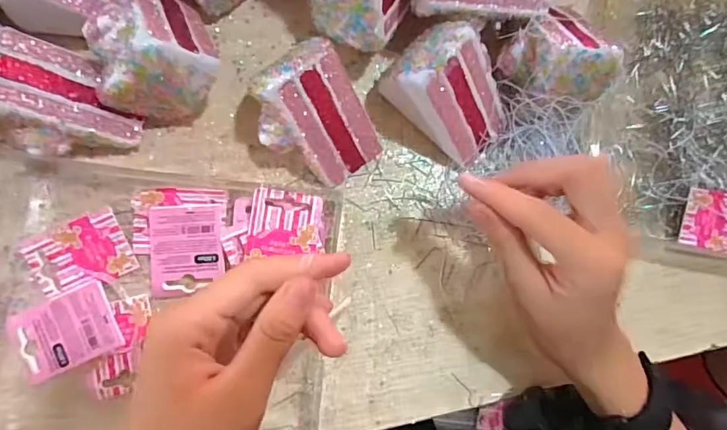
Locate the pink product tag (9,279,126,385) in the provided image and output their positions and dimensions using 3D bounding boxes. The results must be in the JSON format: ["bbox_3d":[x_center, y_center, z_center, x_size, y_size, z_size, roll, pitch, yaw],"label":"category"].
[{"bbox_3d":[-0.186,0.073,0.304,0.058,0.008,0.046,-22,81,-15],"label":"pink product tag"}]

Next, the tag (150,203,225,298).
[{"bbox_3d":[-0.113,0.022,0.312,0.045,0.004,0.057,-4,84,-9],"label":"tag"}]

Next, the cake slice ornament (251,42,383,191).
[{"bbox_3d":[-0.031,-0.058,0.308,0.065,0.062,0.078,-38,91,-6],"label":"cake slice ornament"}]

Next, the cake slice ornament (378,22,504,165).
[{"bbox_3d":[0.058,-0.078,0.317,0.082,0.061,0.057,39,84,-2],"label":"cake slice ornament"}]

